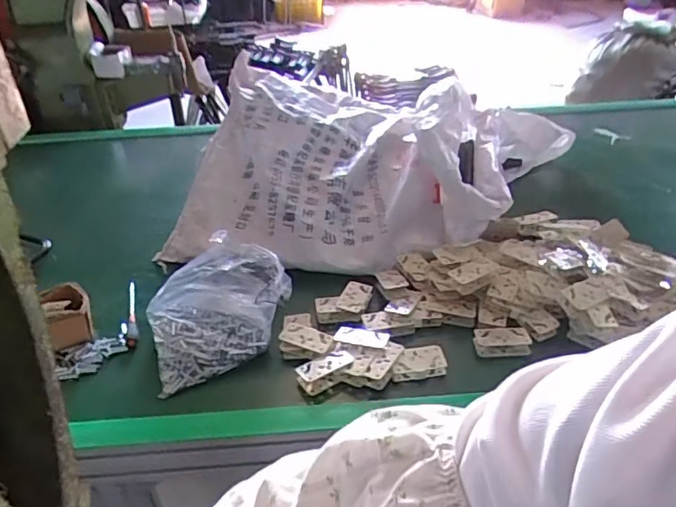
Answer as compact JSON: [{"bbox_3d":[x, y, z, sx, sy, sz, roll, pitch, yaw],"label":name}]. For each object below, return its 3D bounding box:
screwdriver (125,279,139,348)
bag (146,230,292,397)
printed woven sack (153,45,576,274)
[{"bbox_3d":[-0.344,0.100,0.926,0.022,0.017,0.176,-11,36,-12],"label":"screwdriver"},{"bbox_3d":[-0.188,0.073,0.862,0.213,0.097,0.216,-14,36,-17],"label":"bag"},{"bbox_3d":[0.083,-0.216,1.158,0.750,0.206,0.624,8,36,15],"label":"printed woven sack"}]

